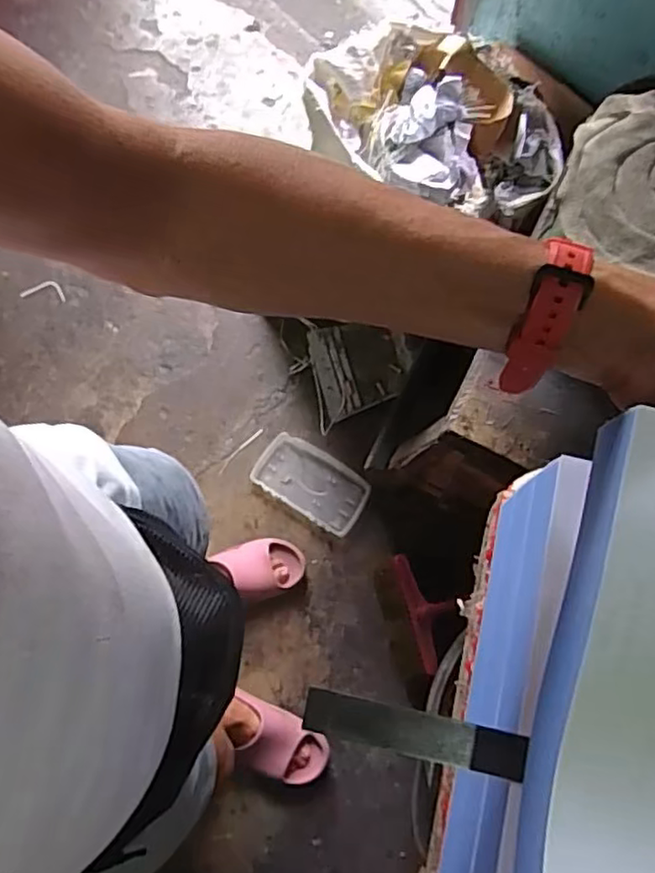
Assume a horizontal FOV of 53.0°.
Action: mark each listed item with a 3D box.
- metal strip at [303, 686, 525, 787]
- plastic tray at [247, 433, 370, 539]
[{"bbox_3d":[0.046,0.159,0.352,0.117,0.006,0.023,12,76,4],"label":"metal strip"},{"bbox_3d":[-0.036,0.100,1.438,0.247,0.023,0.141,33,78,9],"label":"plastic tray"}]

